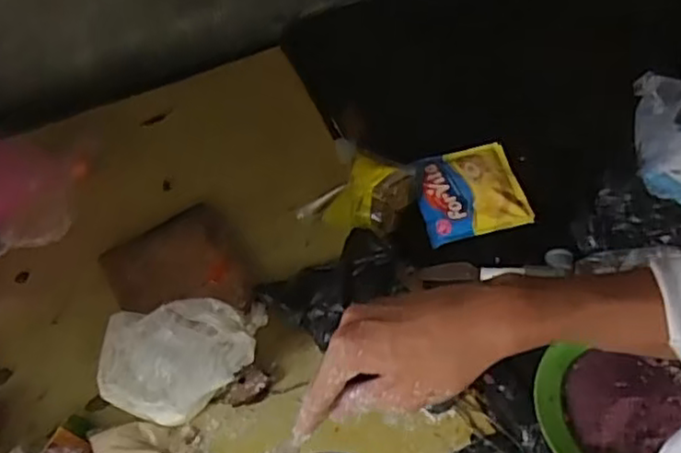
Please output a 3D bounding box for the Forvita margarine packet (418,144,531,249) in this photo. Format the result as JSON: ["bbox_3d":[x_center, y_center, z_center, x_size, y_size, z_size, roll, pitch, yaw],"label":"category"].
[{"bbox_3d":[0.171,-0.051,0.905,0.135,0.028,0.133,-11,53,-4],"label":"Forvita margarine packet"}]

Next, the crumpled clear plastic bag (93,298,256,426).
[{"bbox_3d":[-0.199,0.156,0.784,0.191,0.078,0.126,1,54,5],"label":"crumpled clear plastic bag"}]

